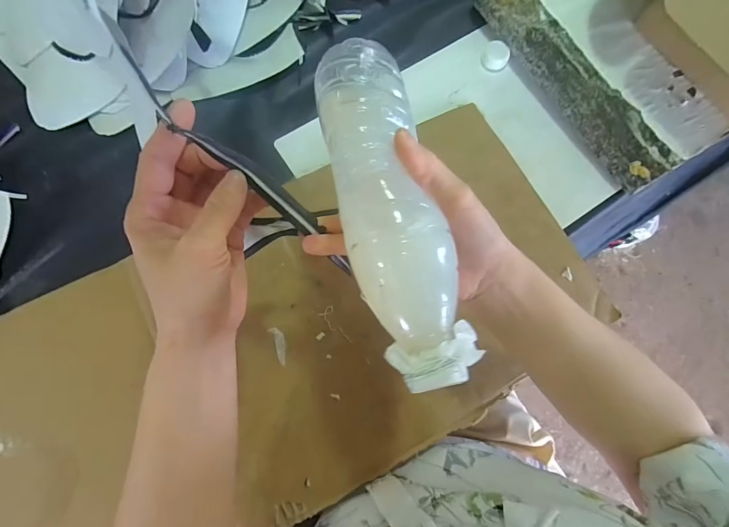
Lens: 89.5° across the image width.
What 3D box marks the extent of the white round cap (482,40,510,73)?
[{"bbox_3d":[0.160,-0.253,0.448,0.033,0.005,0.036,40,94,6],"label":"white round cap"}]

